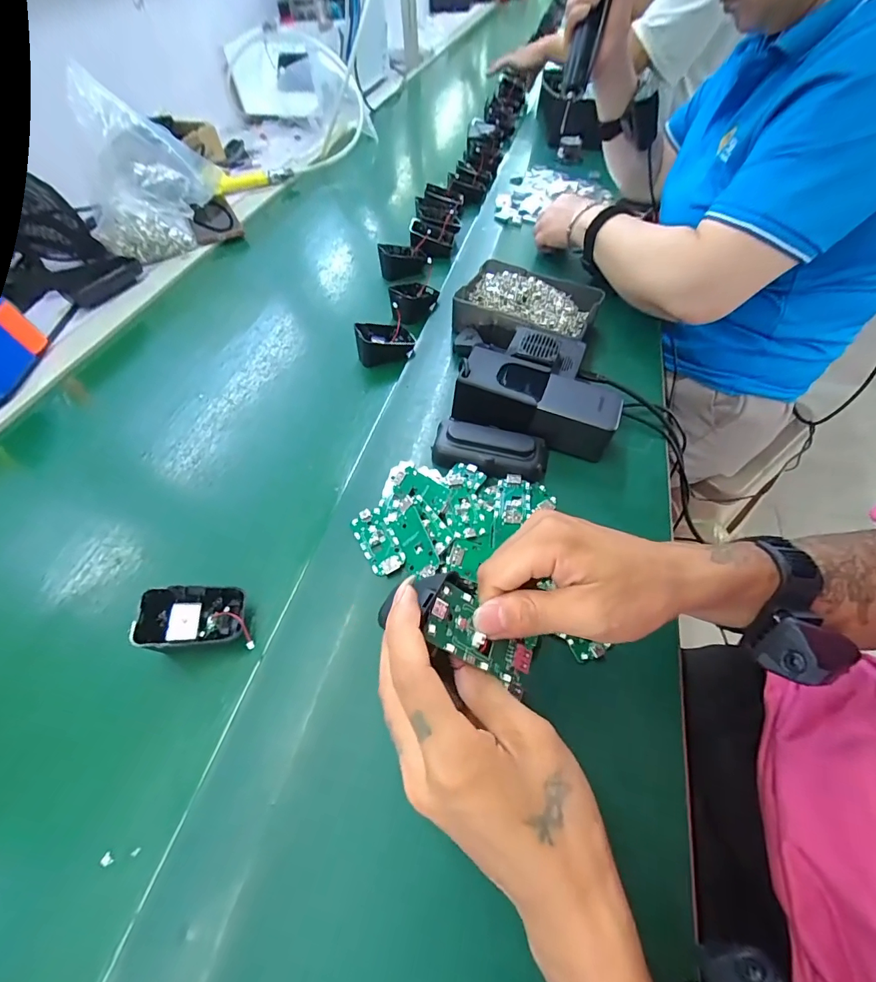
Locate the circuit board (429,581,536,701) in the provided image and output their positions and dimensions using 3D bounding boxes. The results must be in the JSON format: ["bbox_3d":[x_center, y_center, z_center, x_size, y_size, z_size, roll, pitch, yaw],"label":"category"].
[{"bbox_3d":[0.023,0.075,0.225,0.062,0.006,0.031,36,58,-13],"label":"circuit board"}]

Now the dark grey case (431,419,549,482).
[{"bbox_3d":[0.050,-0.040,0.417,0.107,0.029,0.044,12,55,9],"label":"dark grey case"}]

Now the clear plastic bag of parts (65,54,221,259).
[{"bbox_3d":[-0.438,-0.453,0.635,0.192,0.191,0.072,-21,57,-14],"label":"clear plastic bag of parts"}]

